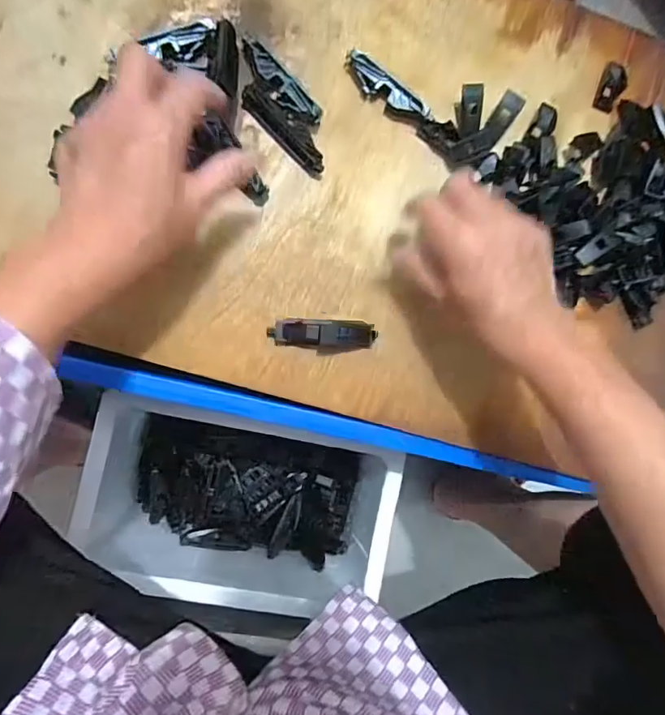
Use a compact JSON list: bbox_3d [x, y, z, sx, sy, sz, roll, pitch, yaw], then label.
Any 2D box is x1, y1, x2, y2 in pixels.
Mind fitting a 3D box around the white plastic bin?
[{"bbox_3d":[-0.104,0.167,0.534,0.301,0.139,0.167,15,84,-7],"label":"white plastic bin"}]

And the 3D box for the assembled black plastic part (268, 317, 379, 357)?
[{"bbox_3d":[-0.007,-0.016,0.368,0.081,0.017,0.026,3,86,-8],"label":"assembled black plastic part"}]

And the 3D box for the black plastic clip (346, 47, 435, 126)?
[{"bbox_3d":[0.043,-0.213,0.384,0.079,0.015,0.019,40,82,-4],"label":"black plastic clip"}]

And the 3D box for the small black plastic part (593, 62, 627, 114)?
[{"bbox_3d":[0.243,-0.237,0.417,0.019,0.012,0.042,16,84,-7],"label":"small black plastic part"}]

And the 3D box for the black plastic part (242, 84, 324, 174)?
[{"bbox_3d":[-0.036,-0.178,0.371,0.021,0.014,0.082,-44,93,-9],"label":"black plastic part"}]

